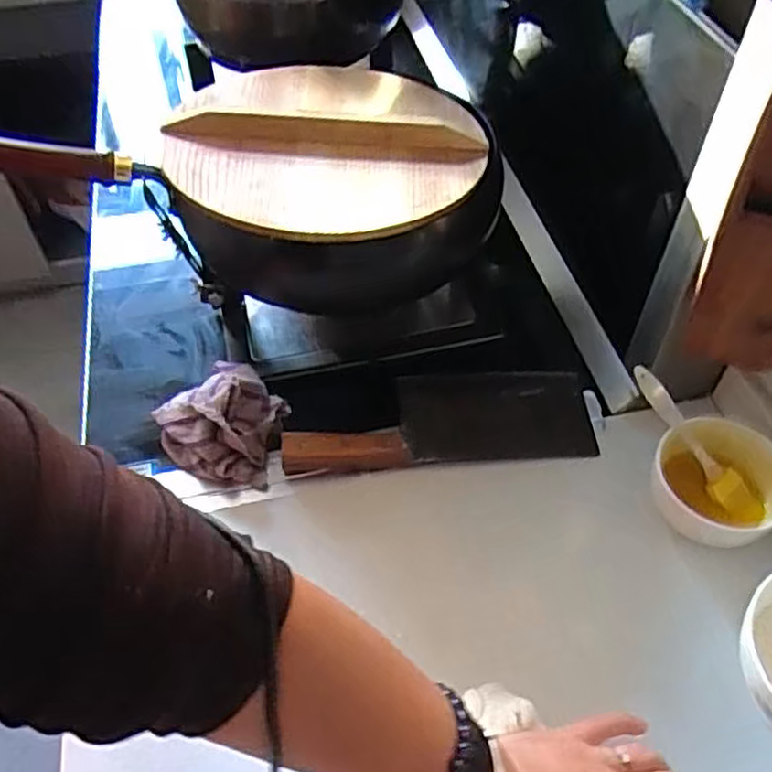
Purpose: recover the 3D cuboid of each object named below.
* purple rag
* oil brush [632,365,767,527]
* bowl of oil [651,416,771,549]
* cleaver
[{"bbox_3d":[-0.144,0.035,0.652,0.115,0.053,0.108,36,60,26],"label":"purple rag"},{"bbox_3d":[0.260,0.048,0.601,0.030,0.016,0.158,-34,87,-21],"label":"oil brush"},{"bbox_3d":[0.274,0.079,0.593,0.100,0.049,0.099,-1,51,1],"label":"bowl of oil"},{"bbox_3d":[0.048,0.026,0.662,0.276,0.029,0.097,-3,51,-2],"label":"cleaver"}]

